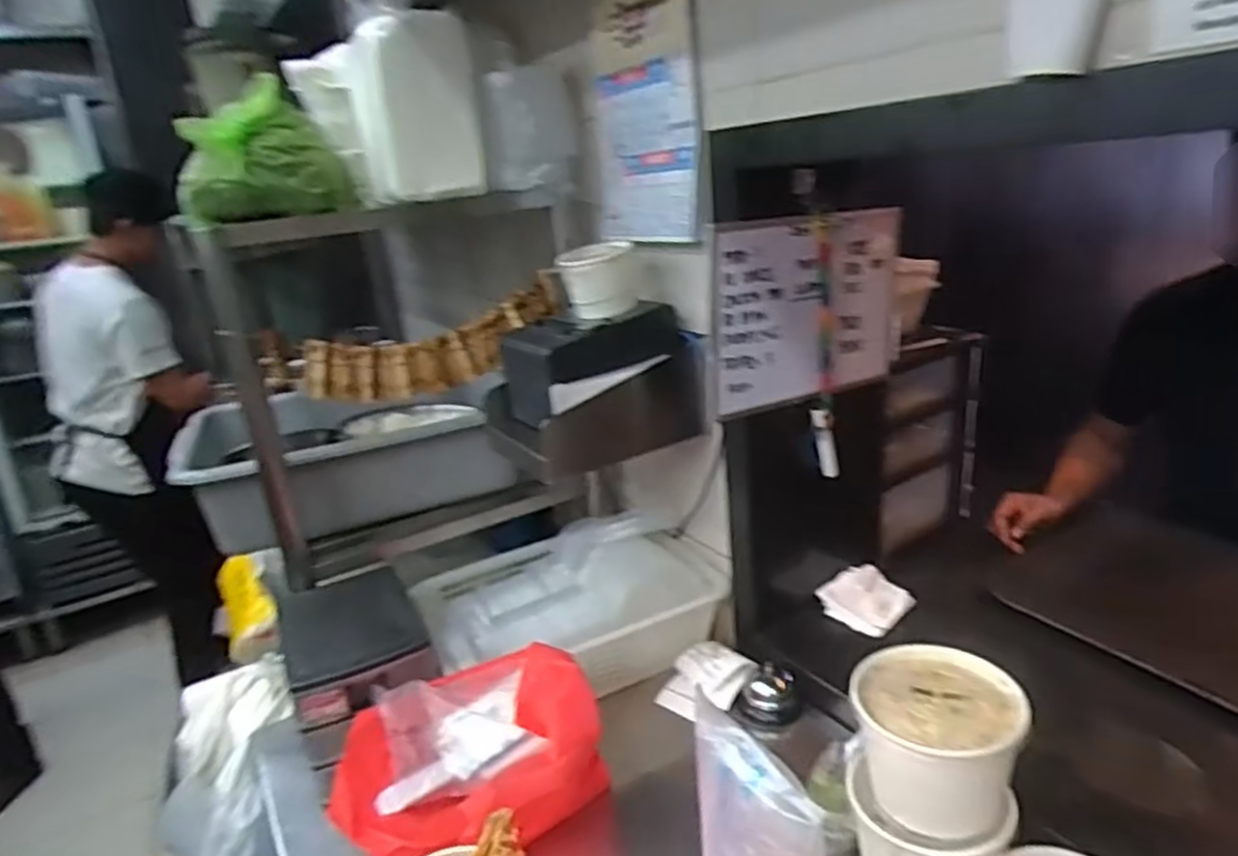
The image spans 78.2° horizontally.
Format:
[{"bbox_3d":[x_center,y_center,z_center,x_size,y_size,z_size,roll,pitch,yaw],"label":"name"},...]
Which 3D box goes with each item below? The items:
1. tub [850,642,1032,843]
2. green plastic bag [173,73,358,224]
[{"bbox_3d":[0.279,0.283,0.680,0.132,0.119,0.130,-3,19,10],"label":"tub"},{"bbox_3d":[-0.488,-0.367,1.016,0.140,0.169,0.249,4,21,28],"label":"green plastic bag"}]

